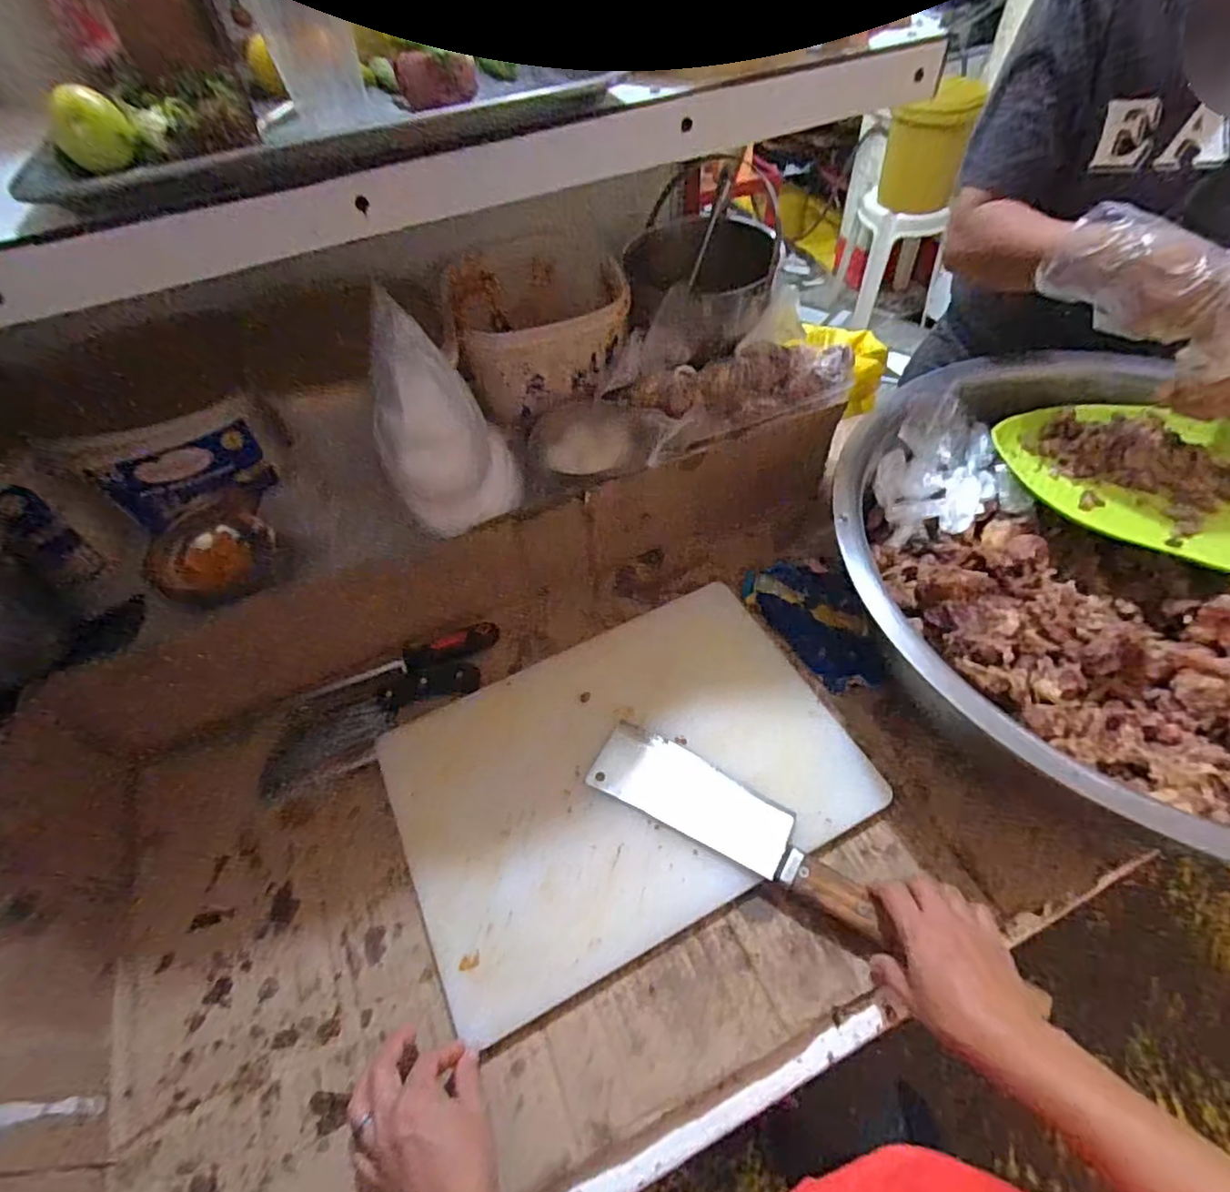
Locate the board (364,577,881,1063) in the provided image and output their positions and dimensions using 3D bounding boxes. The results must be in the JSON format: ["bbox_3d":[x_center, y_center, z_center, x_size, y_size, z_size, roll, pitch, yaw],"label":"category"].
[{"bbox_3d":[0.006,0.172,0.635,0.436,0.033,0.311,-23,54,-13],"label":"board"}]

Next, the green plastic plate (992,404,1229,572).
[{"bbox_3d":[0.621,-0.131,0.685,0.349,0.026,0.213,19,56,18],"label":"green plastic plate"}]

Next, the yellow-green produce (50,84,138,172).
[{"bbox_3d":[-0.330,-0.296,0.393,0.042,0.037,0.035,-32,56,-18],"label":"yellow-green produce"}]

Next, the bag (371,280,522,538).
[{"bbox_3d":[-0.165,-0.157,0.604,0.120,0.221,0.075,-15,53,-7],"label":"bag"}]

